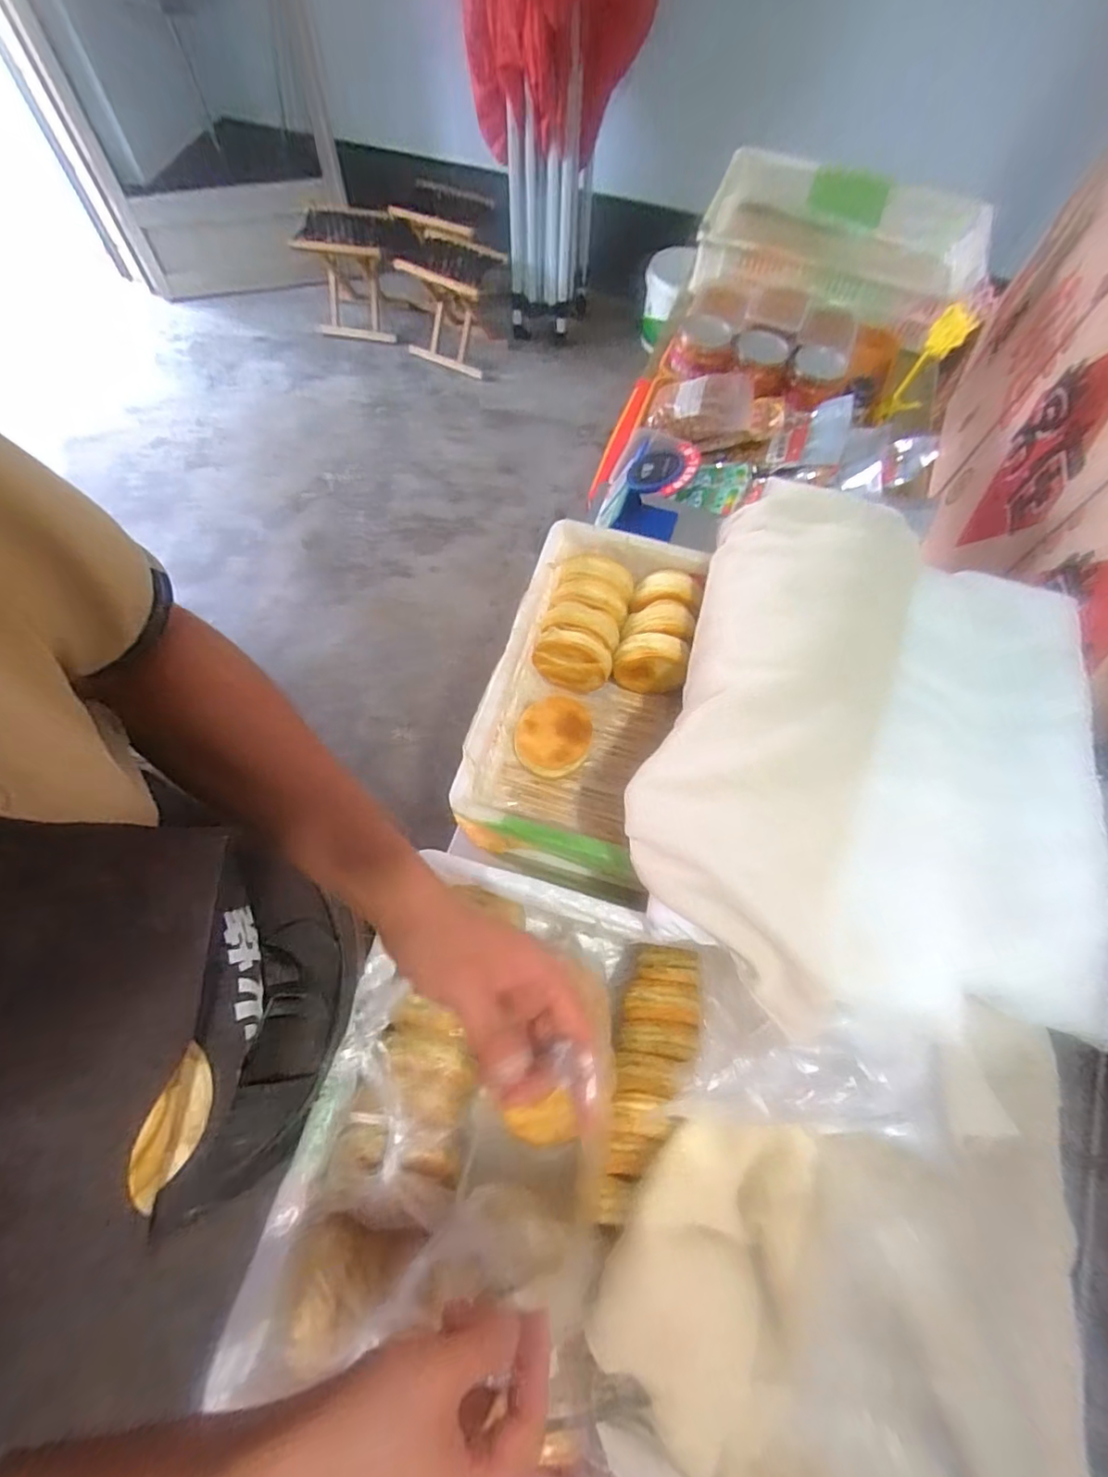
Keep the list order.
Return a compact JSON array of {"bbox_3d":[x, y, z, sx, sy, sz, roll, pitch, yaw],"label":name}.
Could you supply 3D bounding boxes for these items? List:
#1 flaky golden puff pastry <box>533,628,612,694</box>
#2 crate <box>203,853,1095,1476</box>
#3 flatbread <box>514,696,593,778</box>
[{"bbox_3d":[0.025,-0.100,0.732,0.097,0.092,0.037,17,67,5],"label":"flaky golden puff pastry"},{"bbox_3d":[0.100,0.358,0.447,0.580,0.131,0.388,17,67,5],"label":"crate"},{"bbox_3d":[0.000,-0.004,0.715,0.089,0.030,0.095,1,66,-2],"label":"flatbread"}]

